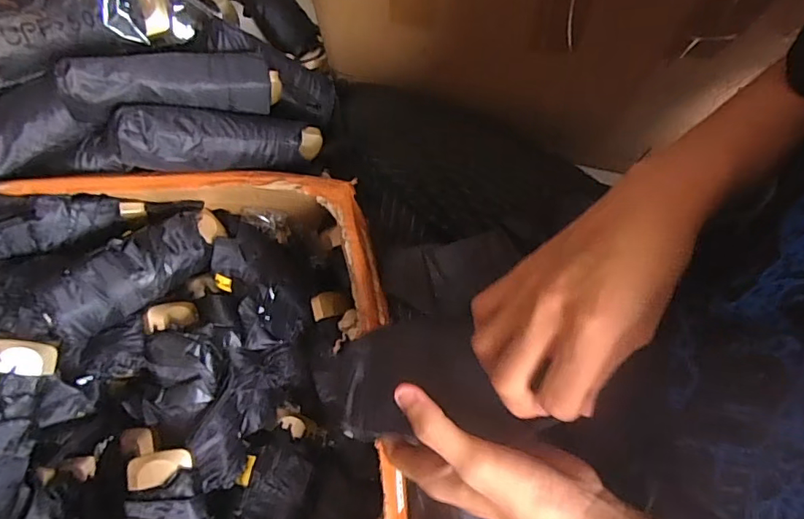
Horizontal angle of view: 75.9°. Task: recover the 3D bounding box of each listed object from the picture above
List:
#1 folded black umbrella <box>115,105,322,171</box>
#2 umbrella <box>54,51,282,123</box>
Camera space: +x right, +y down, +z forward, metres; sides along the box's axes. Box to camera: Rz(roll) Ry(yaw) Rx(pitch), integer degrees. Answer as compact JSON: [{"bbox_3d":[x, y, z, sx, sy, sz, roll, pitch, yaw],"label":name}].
[{"bbox_3d":[-0.154,-0.103,0.447,0.176,0.043,0.048,-7,71,-37],"label":"folded black umbrella"},{"bbox_3d":[-0.191,-0.147,0.439,0.169,0.051,0.040,-10,73,-24],"label":"umbrella"}]

